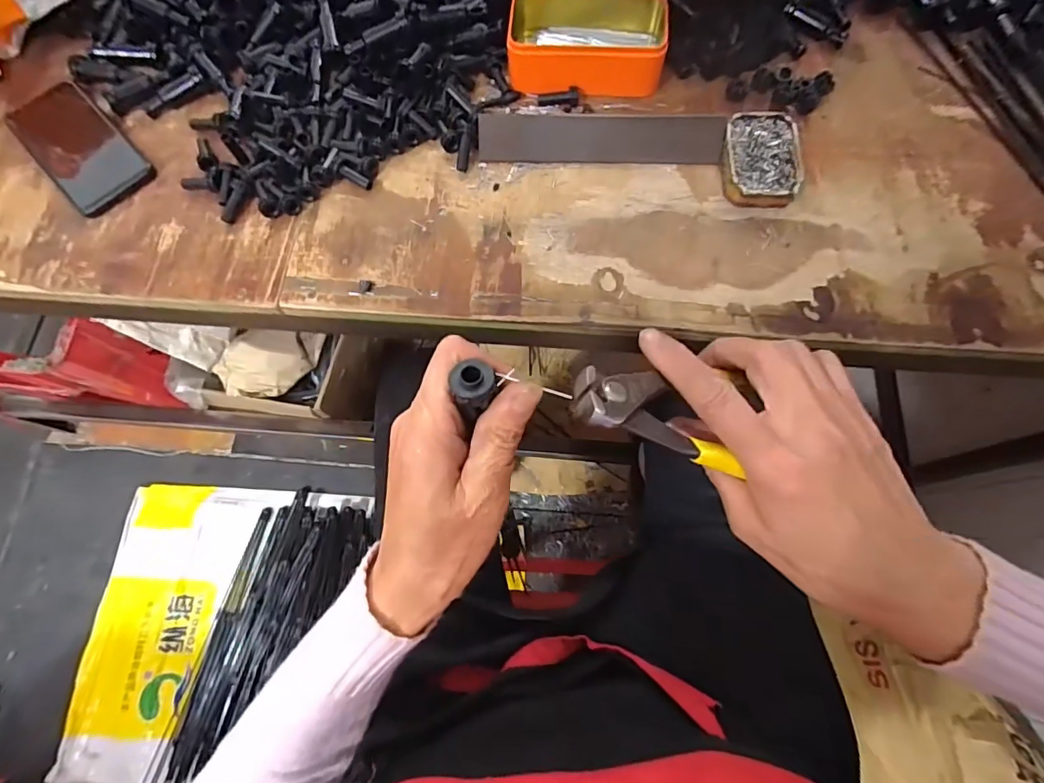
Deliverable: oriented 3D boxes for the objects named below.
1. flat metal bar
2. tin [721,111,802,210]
[{"bbox_3d":[0.070,-0.227,0.454,0.214,0.010,0.038,2,110,3],"label":"flat metal bar"},{"bbox_3d":[0.210,-0.204,0.445,0.061,0.025,0.089,2,72,2],"label":"tin"}]

